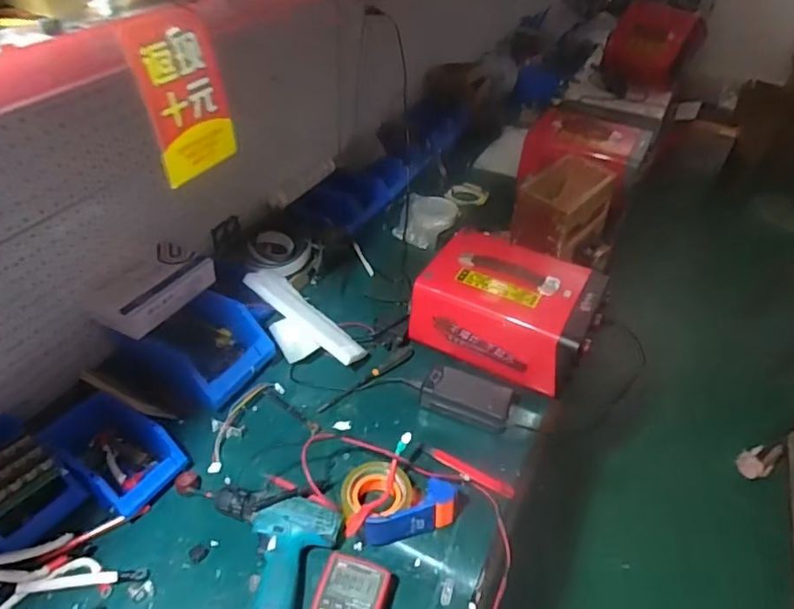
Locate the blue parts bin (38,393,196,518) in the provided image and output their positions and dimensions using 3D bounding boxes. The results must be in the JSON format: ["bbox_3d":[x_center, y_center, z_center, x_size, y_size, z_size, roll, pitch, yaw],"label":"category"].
[{"bbox_3d":[-0.413,0.215,0.827,0.182,0.071,0.128,21,44,19],"label":"blue parts bin"}]

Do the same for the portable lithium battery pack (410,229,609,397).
[{"bbox_3d":[0.204,0.014,1.050,0.303,0.160,0.216,23,45,21],"label":"portable lithium battery pack"}]

